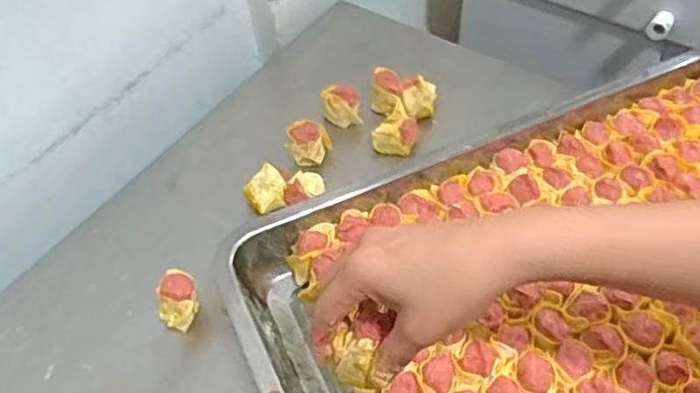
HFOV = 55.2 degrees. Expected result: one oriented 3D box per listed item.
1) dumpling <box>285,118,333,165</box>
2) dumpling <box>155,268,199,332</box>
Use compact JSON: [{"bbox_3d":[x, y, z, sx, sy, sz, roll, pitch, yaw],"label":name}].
[{"bbox_3d":[-0.038,-0.048,0.635,0.040,0.039,0.037,-7,50,-3],"label":"dumpling"},{"bbox_3d":[-0.136,0.083,0.531,0.031,0.038,0.044,-19,52,-12],"label":"dumpling"}]

